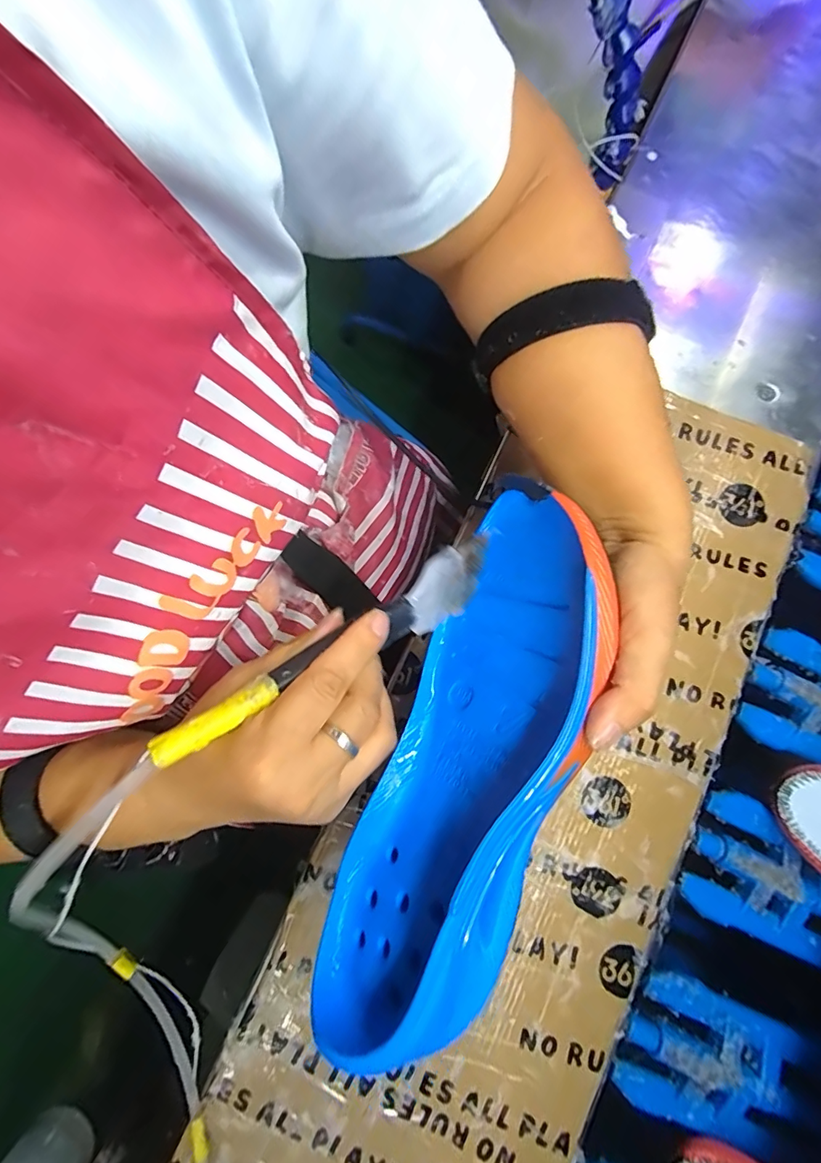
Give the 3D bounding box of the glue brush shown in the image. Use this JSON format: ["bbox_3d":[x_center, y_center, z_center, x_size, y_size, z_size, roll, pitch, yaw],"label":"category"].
[{"bbox_3d":[-0.027,0.027,0.218,0.170,0.028,0.028,-29,79,-29],"label":"glue brush"}]

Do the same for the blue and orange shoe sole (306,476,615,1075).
[{"bbox_3d":[0.035,0.089,0.238,0.055,0.094,0.263,25,86,-38],"label":"blue and orange shoe sole"}]

